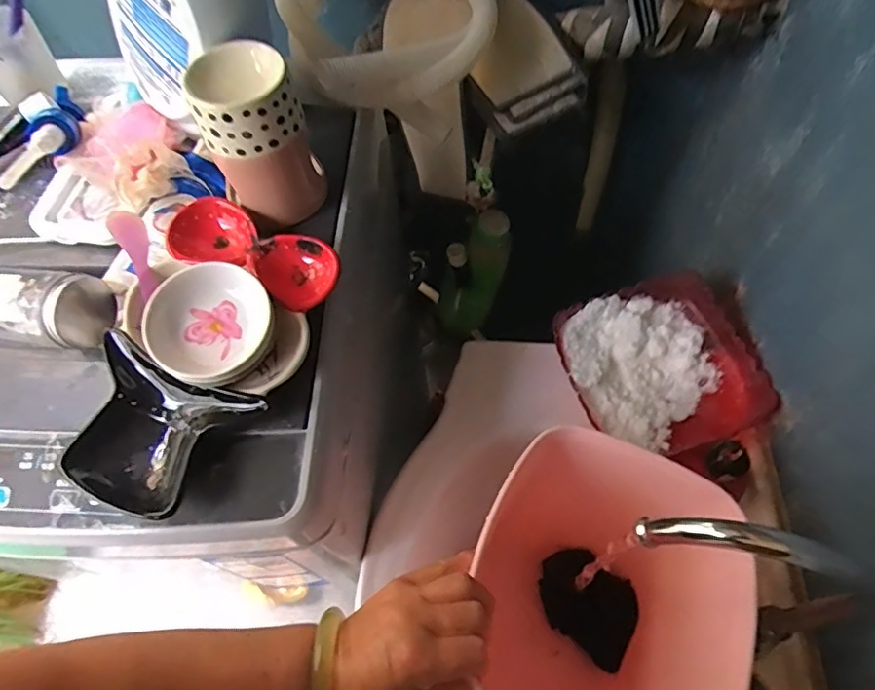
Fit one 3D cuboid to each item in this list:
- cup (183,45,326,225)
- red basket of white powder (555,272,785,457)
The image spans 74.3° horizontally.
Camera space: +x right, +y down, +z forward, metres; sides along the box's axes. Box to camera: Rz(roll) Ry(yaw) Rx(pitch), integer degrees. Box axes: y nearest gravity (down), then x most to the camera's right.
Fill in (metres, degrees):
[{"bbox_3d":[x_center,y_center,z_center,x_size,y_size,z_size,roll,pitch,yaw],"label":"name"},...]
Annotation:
[{"bbox_3d":[-0.144,-0.164,0.474,0.076,0.142,0.074,-1,60,1],"label":"cup"},{"bbox_3d":[0.251,0.027,0.656,0.197,0.060,0.195,-21,61,-10],"label":"red basket of white powder"}]

